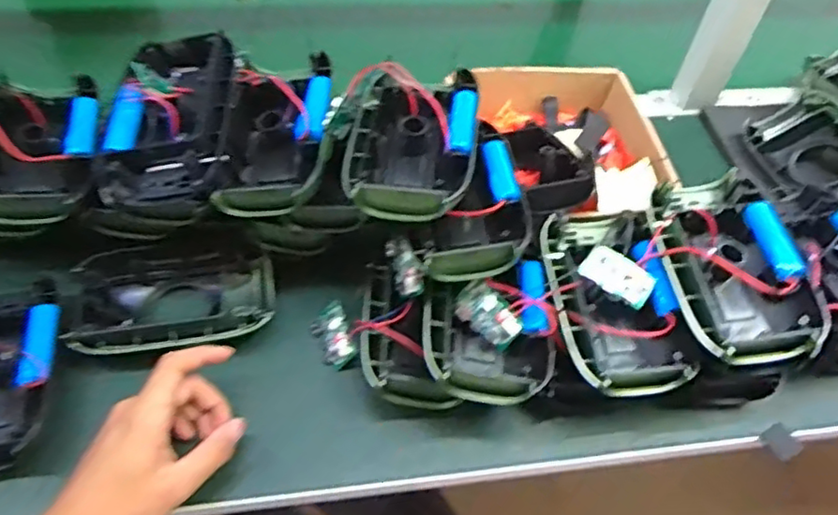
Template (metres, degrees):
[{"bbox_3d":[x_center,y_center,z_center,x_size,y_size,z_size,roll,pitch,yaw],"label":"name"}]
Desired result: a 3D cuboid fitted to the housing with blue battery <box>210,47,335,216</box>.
[{"bbox_3d":[-0.117,-0.104,0.528,0.089,0.062,0.153,0,52,-4],"label":"housing with blue battery"}]

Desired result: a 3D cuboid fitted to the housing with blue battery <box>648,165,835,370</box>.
[{"bbox_3d":[0.242,0.005,0.495,0.109,0.042,0.161,-7,53,-10],"label":"housing with blue battery"}]

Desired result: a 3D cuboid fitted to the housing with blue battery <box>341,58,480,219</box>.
[{"bbox_3d":[-0.007,-0.097,0.504,0.104,0.057,0.151,6,52,0],"label":"housing with blue battery"}]

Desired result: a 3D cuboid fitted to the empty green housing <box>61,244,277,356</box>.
[{"bbox_3d":[-0.208,0.033,0.542,0.159,0.035,0.095,-8,53,-10],"label":"empty green housing"}]

